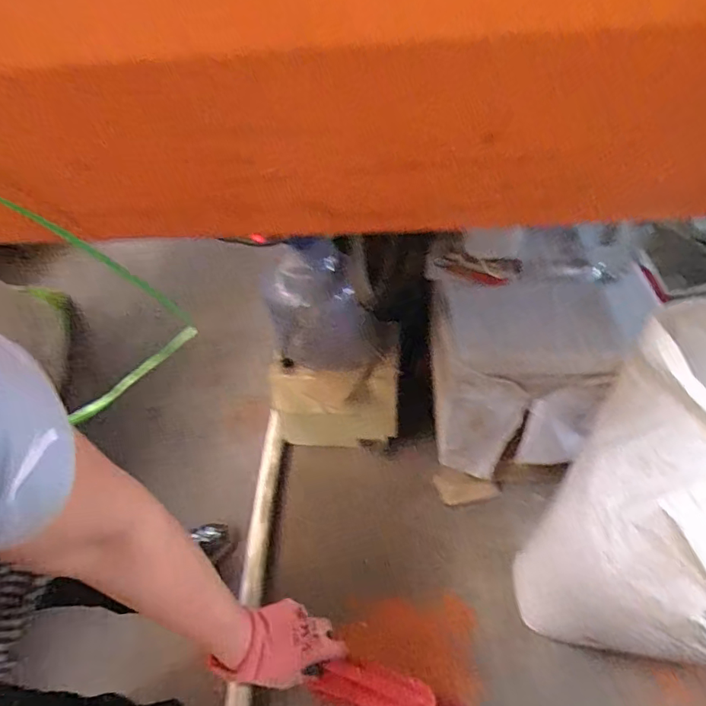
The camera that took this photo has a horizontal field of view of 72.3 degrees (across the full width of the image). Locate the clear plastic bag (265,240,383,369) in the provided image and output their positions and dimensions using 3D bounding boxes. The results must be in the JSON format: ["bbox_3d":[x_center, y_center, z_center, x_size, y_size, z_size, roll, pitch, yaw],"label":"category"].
[{"bbox_3d":[-0.069,-0.083,1.028,0.231,0.287,0.071,-4,48,3],"label":"clear plastic bag"}]

